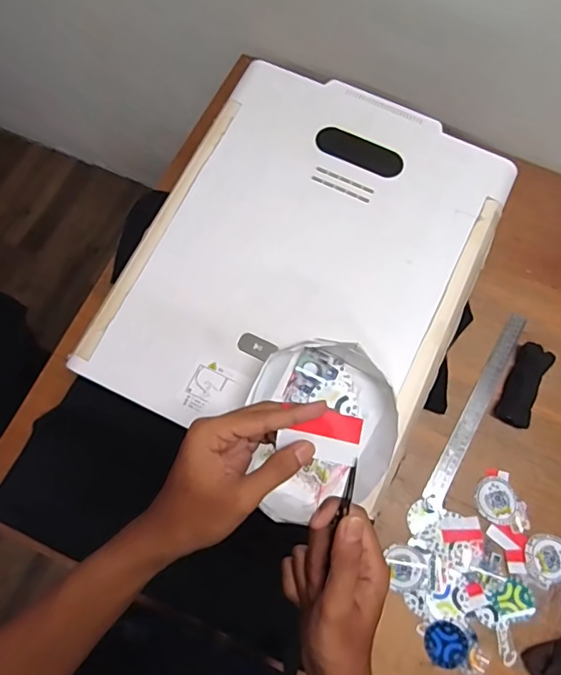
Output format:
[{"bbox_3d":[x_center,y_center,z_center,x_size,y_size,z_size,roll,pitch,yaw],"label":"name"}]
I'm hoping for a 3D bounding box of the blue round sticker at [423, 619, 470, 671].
[{"bbox_3d":[0.217,0.404,0.643,0.054,0.004,0.056,-3,76,14],"label":"blue round sticker"}]

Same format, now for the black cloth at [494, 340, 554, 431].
[{"bbox_3d":[0.364,0.074,0.730,0.047,0.033,0.129,26,75,8],"label":"black cloth"}]

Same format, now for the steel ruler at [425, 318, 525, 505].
[{"bbox_3d":[0.298,0.099,0.741,0.030,0.006,0.319,28,76,12],"label":"steel ruler"}]

